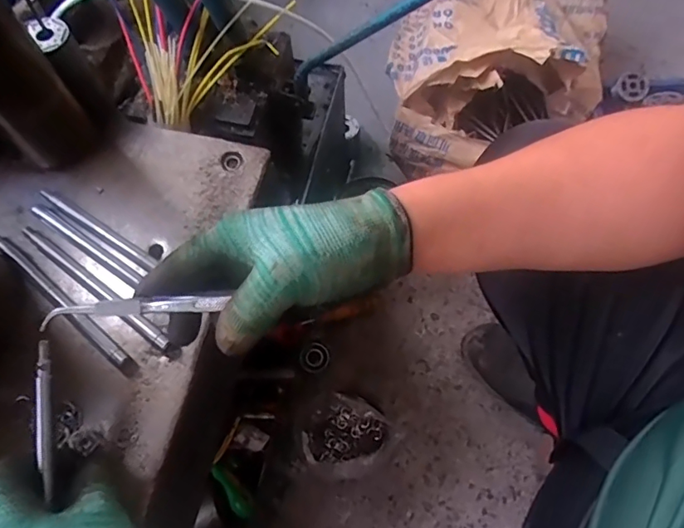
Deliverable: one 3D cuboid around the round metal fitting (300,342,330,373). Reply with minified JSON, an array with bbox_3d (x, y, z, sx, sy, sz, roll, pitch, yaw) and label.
[{"bbox_3d":[-0.044,0.151,0.807,0.044,0.018,0.048,0,67,1],"label":"round metal fitting"}]

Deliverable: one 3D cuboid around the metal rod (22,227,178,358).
[{"bbox_3d":[-0.192,0.018,0.390,0.166,0.007,0.011,35,72,15],"label":"metal rod"}]

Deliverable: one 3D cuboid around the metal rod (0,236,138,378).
[{"bbox_3d":[-0.219,0.026,0.387,0.173,0.009,0.011,38,72,16],"label":"metal rod"}]

